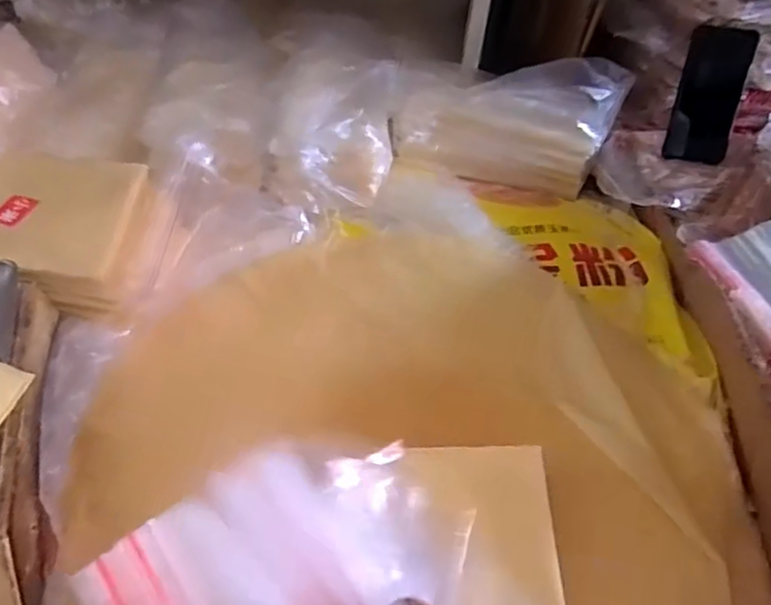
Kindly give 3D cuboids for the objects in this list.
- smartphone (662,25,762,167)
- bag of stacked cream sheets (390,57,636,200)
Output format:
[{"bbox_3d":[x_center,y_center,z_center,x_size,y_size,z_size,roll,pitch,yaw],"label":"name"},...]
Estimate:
[{"bbox_3d":[0.399,-0.253,0.777,0.074,0.154,0.018,4,24,-1],"label":"smartphone"},{"bbox_3d":[0.159,-0.243,0.835,0.299,0.138,0.153,6,46,1],"label":"bag of stacked cream sheets"}]

